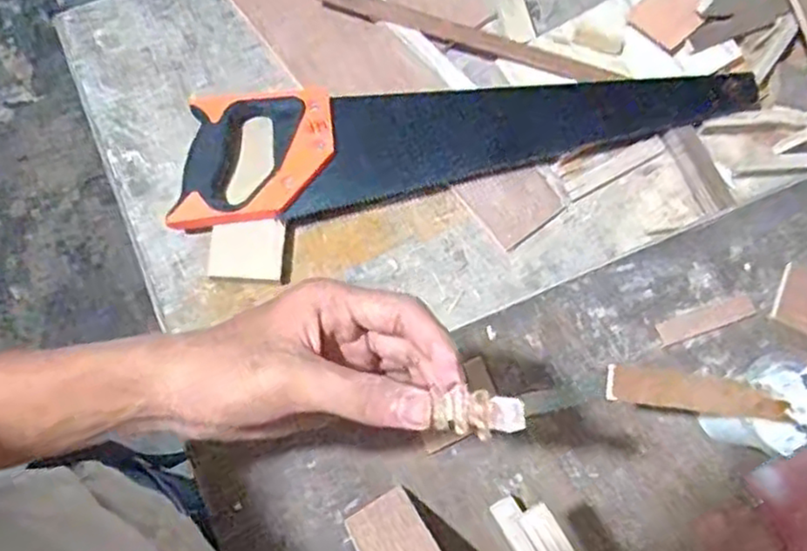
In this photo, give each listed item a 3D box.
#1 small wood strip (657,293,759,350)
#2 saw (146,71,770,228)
[{"bbox_3d":[0.242,0.035,0.553,0.081,0.004,0.019,-19,77,-7],"label":"small wood strip"},{"bbox_3d":[0.058,-0.140,0.619,0.513,0.028,0.105,-12,74,-6],"label":"saw"}]

